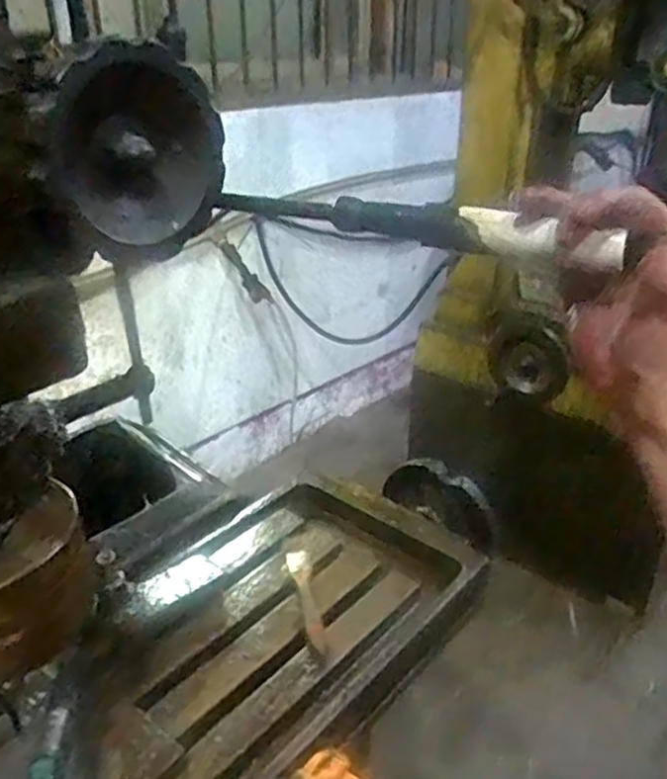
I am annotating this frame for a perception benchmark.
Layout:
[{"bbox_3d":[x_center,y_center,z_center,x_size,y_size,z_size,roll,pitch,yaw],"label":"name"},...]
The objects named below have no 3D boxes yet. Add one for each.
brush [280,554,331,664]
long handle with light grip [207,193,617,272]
[{"bbox_3d":[-0.025,0.191,0.634,0.023,0.013,0.123,-5,28,-11],"label":"brush"},{"bbox_3d":[0.042,-0.095,0.402,0.233,0.027,0.020,14,30,22],"label":"long handle with light grip"}]

